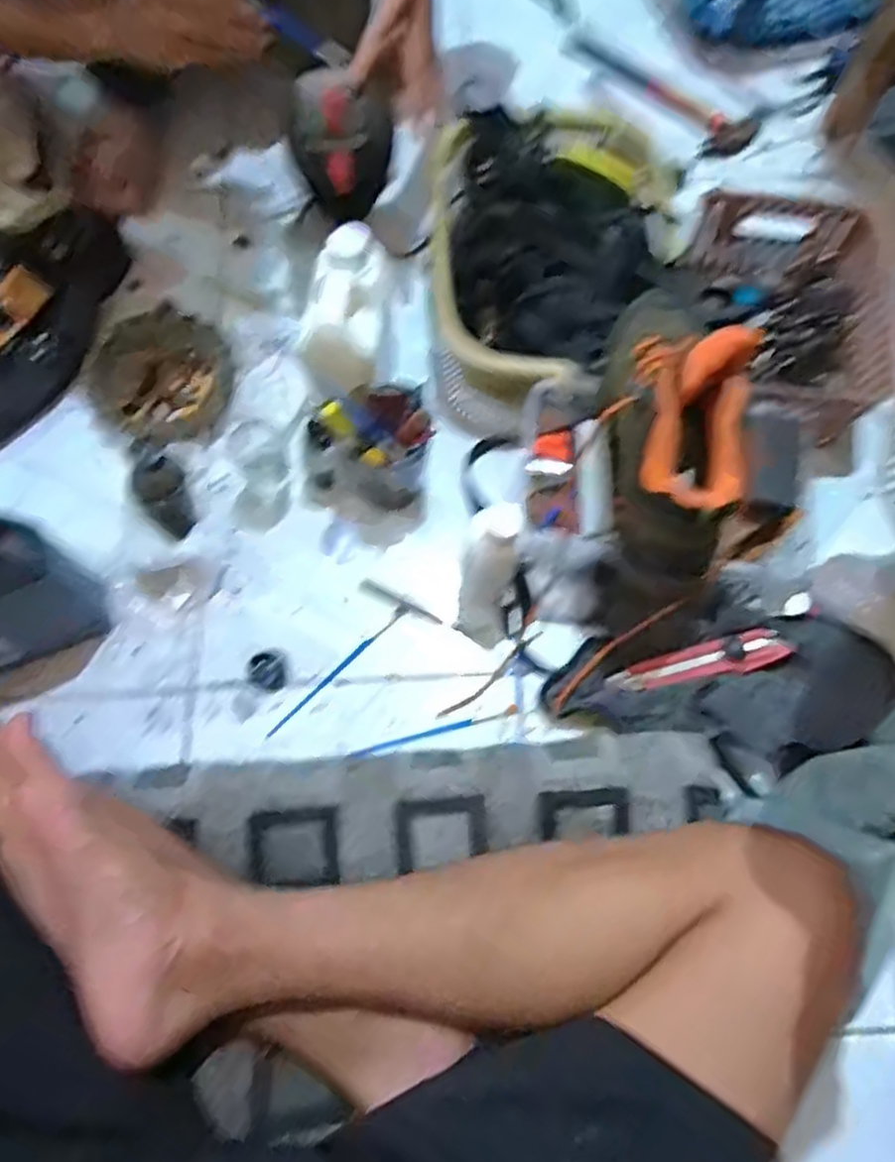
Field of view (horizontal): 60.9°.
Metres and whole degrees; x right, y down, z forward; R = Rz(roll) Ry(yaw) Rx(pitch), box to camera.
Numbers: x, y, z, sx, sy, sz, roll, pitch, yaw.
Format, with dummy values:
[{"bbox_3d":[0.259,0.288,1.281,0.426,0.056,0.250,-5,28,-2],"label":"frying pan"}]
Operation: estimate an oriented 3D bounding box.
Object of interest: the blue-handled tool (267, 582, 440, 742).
[{"bbox_3d":[-0.103,0.062,0.701,0.181,0.007,0.075,-35,75,-14],"label":"blue-handled tool"}]

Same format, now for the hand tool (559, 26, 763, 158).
[{"bbox_3d":[0.255,-0.618,0.944,0.086,0.026,0.280,-40,76,-15],"label":"hand tool"}]

